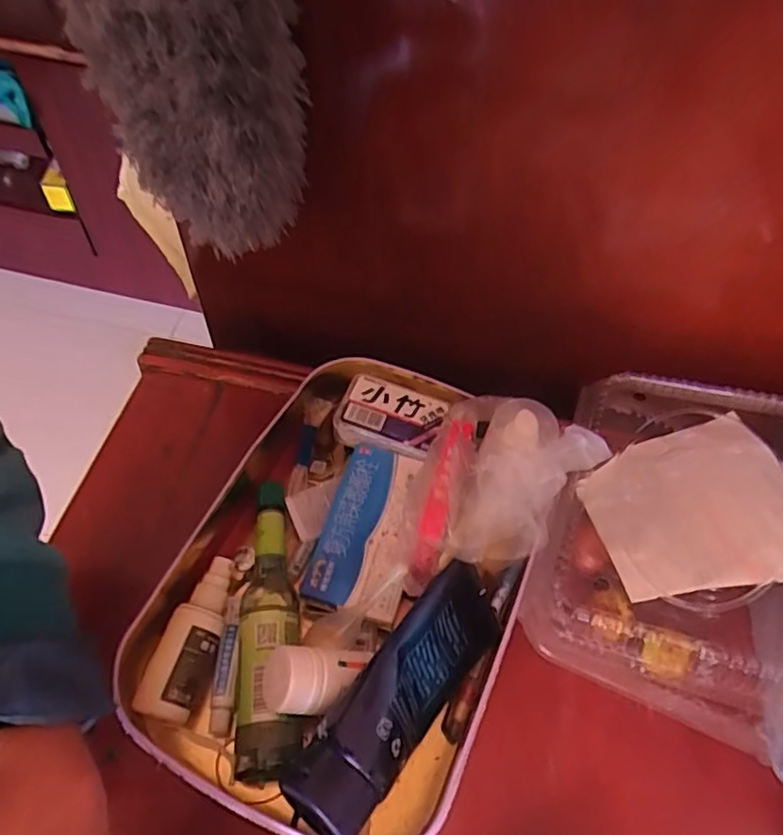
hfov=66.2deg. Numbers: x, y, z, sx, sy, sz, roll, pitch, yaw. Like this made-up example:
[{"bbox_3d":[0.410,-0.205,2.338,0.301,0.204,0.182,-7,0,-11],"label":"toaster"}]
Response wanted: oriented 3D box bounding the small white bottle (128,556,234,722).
[{"bbox_3d":[-0.123,0.138,0.379,0.031,0.031,0.097,16,56,6],"label":"small white bottle"}]

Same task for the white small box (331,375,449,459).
[{"bbox_3d":[-0.001,0.001,0.459,0.076,0.019,0.052,16,56,7],"label":"white small box"}]

